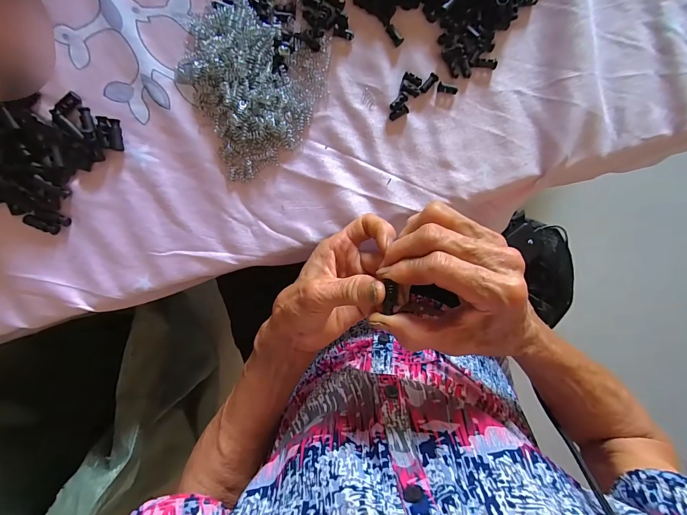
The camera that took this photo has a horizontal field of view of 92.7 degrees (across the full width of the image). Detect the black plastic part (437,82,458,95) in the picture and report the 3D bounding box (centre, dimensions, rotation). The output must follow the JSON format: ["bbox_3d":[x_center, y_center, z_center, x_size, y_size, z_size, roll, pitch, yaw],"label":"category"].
[{"bbox_3d":[0.089,-0.145,0.282,0.017,0.005,0.007,14,97,-4],"label":"black plastic part"}]

